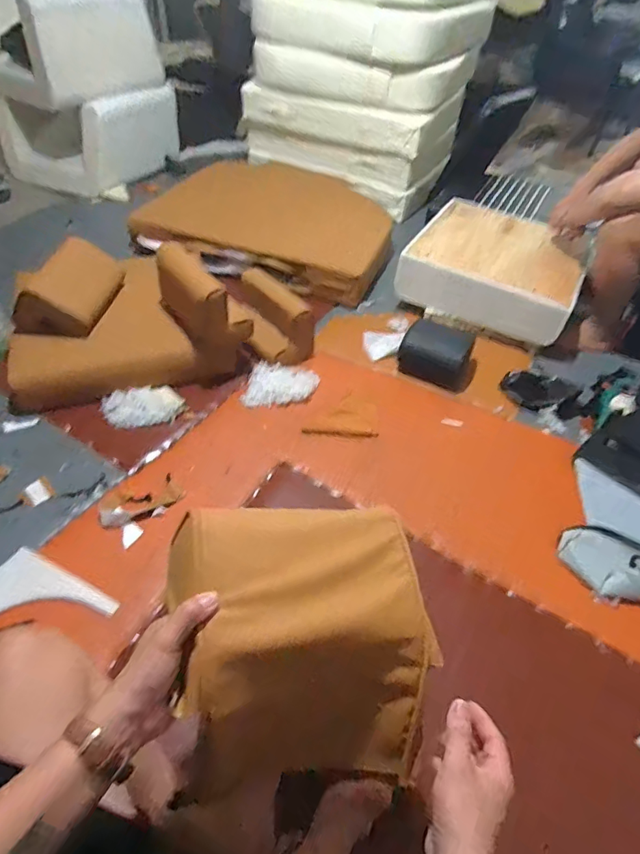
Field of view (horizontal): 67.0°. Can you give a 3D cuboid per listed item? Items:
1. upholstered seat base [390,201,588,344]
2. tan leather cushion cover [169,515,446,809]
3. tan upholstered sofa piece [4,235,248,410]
[{"bbox_3d":[0.587,-0.561,1.591,0.521,0.143,0.524,23,50,16],"label":"upholstered seat base"},{"bbox_3d":[-0.020,0.245,0.555,0.288,0.120,0.285,3,57,-23],"label":"tan leather cushion cover"},{"bbox_3d":[-0.524,-0.311,1.311,0.594,0.246,0.404,-10,49,-12],"label":"tan upholstered sofa piece"}]

